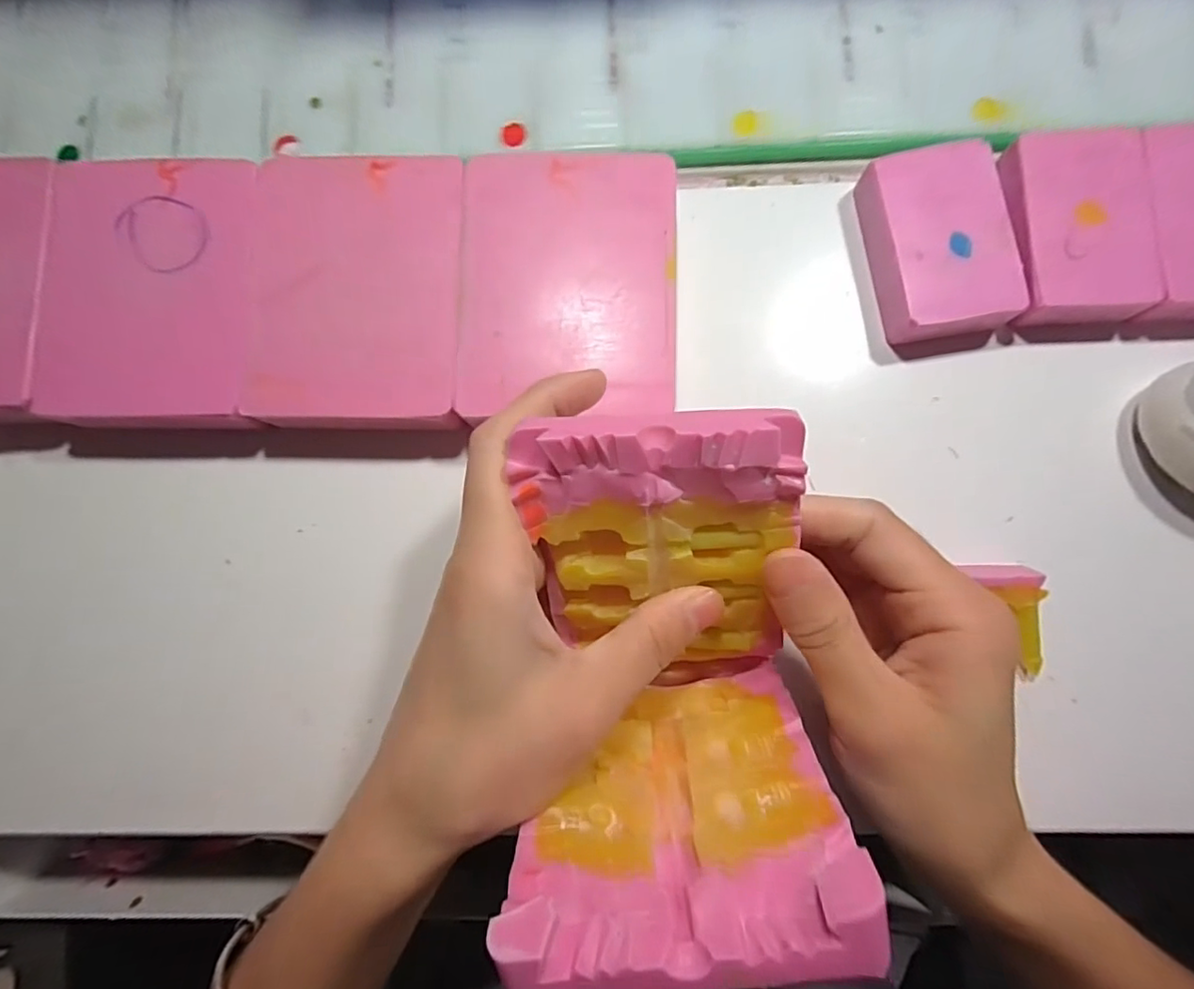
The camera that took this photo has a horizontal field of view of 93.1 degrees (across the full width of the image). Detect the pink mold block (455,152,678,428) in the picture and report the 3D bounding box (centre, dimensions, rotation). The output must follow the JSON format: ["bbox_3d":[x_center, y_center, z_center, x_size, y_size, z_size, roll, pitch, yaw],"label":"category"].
[{"bbox_3d":[-0.010,-0.077,0.212,0.078,0.018,0.098,1,82,3],"label":"pink mold block"}]

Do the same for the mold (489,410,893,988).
[{"bbox_3d":[0.018,0.043,0.157,0.077,0.084,0.121,-4,82,2],"label":"mold"}]

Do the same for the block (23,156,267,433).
[{"bbox_3d":[-0.169,-0.076,0.214,0.078,0.013,0.098,-2,82,3],"label":"block"}]

